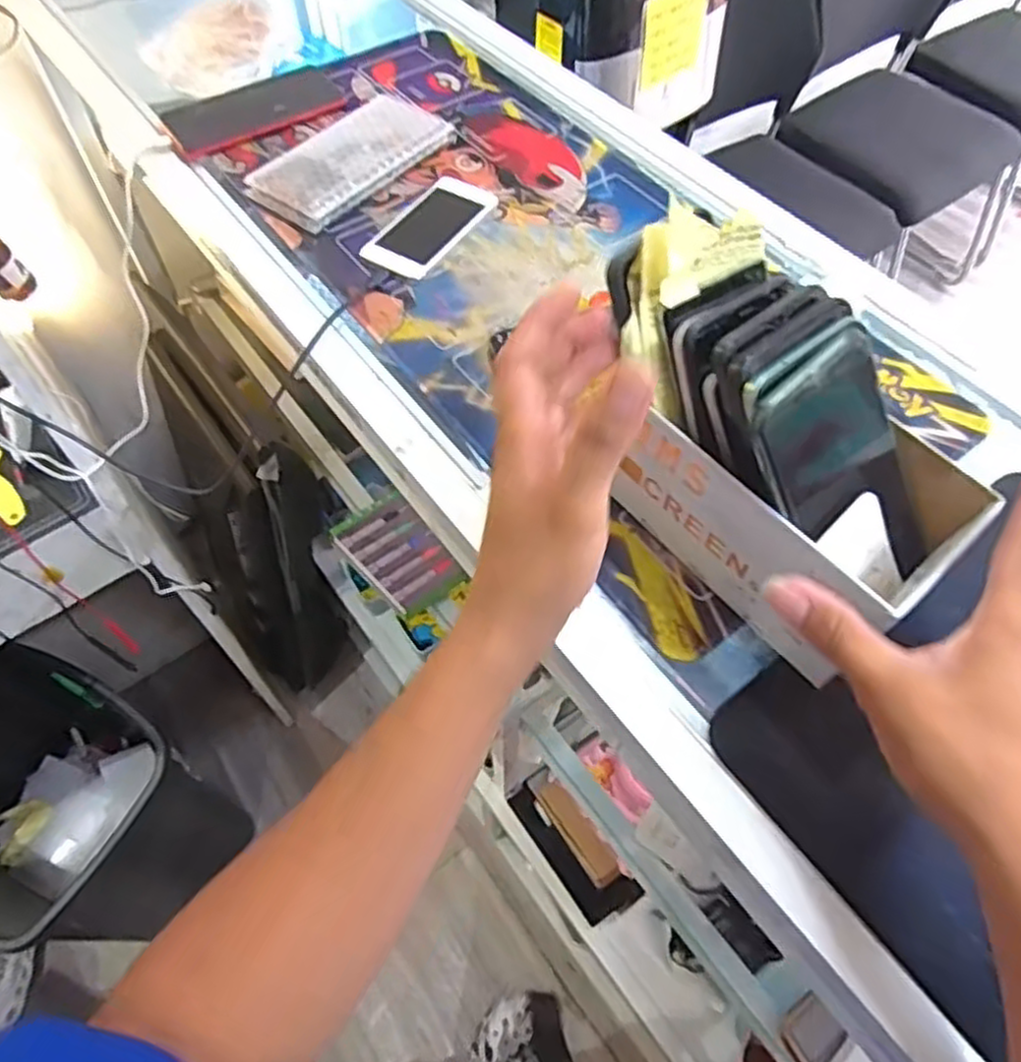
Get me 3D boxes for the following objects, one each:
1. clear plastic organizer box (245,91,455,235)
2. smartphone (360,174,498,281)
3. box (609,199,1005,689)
[{"bbox_3d":[-0.135,-0.323,0.639,0.085,0.017,0.177,35,65,20],"label":"clear plastic organizer box"},{"bbox_3d":[-0.065,-0.248,0.601,0.059,0.006,0.121,28,63,17],"label":"smartphone"},{"bbox_3d":[0.141,-0.047,0.393,0.099,0.163,0.197,-36,65,-20],"label":"box"}]

